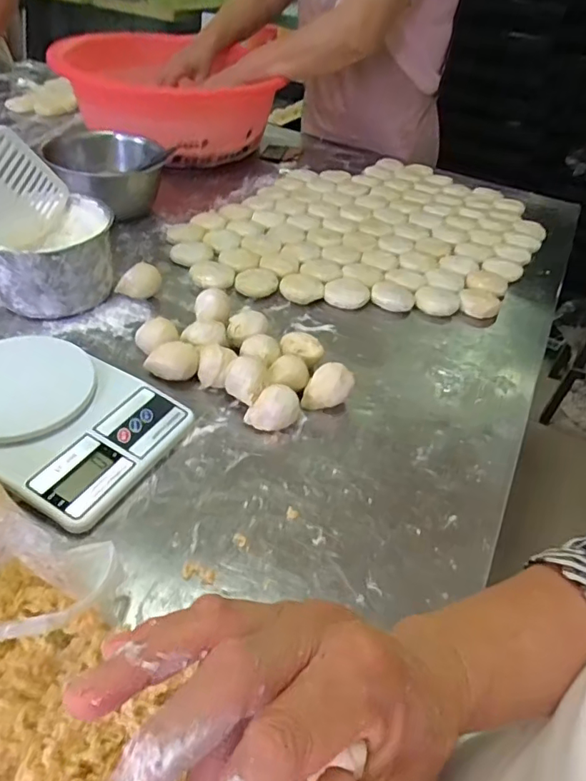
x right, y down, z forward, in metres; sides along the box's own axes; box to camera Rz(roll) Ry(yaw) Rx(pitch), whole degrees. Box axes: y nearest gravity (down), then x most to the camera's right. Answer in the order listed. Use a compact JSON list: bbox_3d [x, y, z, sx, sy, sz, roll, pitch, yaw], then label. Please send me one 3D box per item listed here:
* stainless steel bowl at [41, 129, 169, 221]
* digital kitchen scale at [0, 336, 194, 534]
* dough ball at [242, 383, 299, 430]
[{"bbox_3d":[-0.282,-0.332,0.822,0.165,0.085,0.168,4,42,-4],"label":"stainless steel bowl"},{"bbox_3d":[-0.214,0.022,0.485,0.198,0.039,0.149,25,45,18],"label":"digital kitchen scale"},{"bbox_3d":[-0.018,0.019,0.518,0.049,0.036,0.032,-24,51,-30],"label":"dough ball"}]

